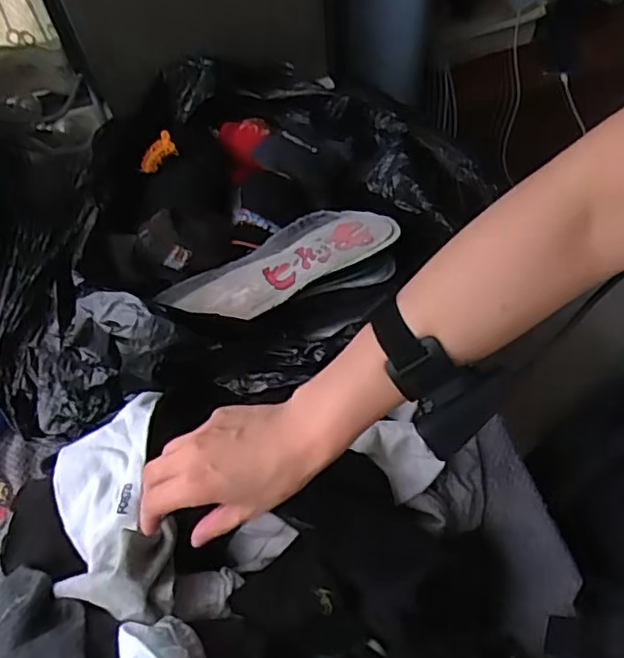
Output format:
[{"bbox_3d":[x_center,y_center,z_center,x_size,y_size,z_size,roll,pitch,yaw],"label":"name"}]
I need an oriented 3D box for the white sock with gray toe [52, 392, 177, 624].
[{"bbox_3d":[-0.159,0.139,0.494,0.092,0.043,0.169,-13,60,-4],"label":"white sock with gray toe"}]

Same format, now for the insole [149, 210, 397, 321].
[{"bbox_3d":[-0.031,-0.065,0.637,0.232,0.012,0.105,-28,41,-11],"label":"insole"}]

